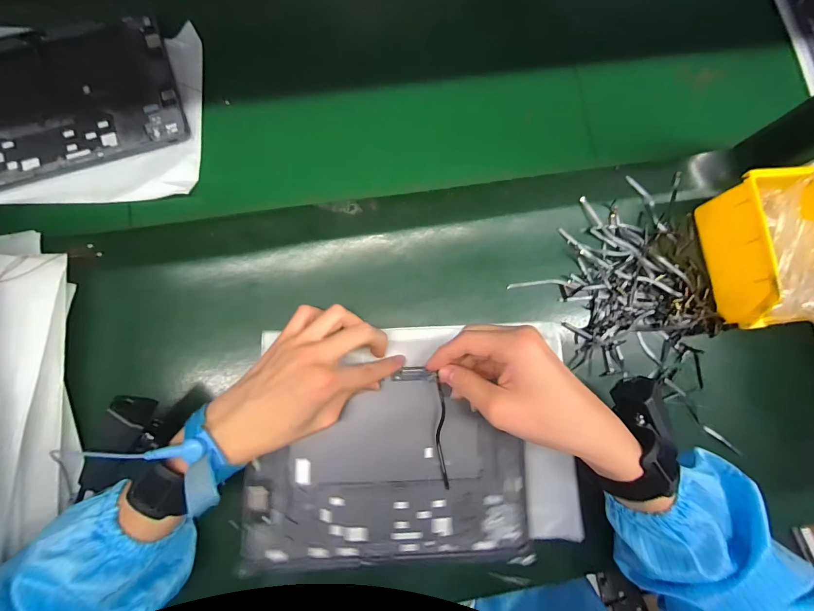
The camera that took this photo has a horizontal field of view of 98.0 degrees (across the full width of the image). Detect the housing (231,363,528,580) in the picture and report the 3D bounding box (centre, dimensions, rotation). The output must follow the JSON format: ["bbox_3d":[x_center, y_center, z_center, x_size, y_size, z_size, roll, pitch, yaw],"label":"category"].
[{"bbox_3d":[-0.016,0.150,0.330,0.251,0.016,0.164,1,84,-2],"label":"housing"}]

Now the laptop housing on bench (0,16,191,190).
[{"bbox_3d":[-0.369,-0.211,0.365,0.244,0.010,0.165,-20,81,-8],"label":"laptop housing on bench"}]

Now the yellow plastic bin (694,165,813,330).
[{"bbox_3d":[0.357,-0.052,0.336,0.091,0.078,0.136,-6,82,-3],"label":"yellow plastic bin"}]

